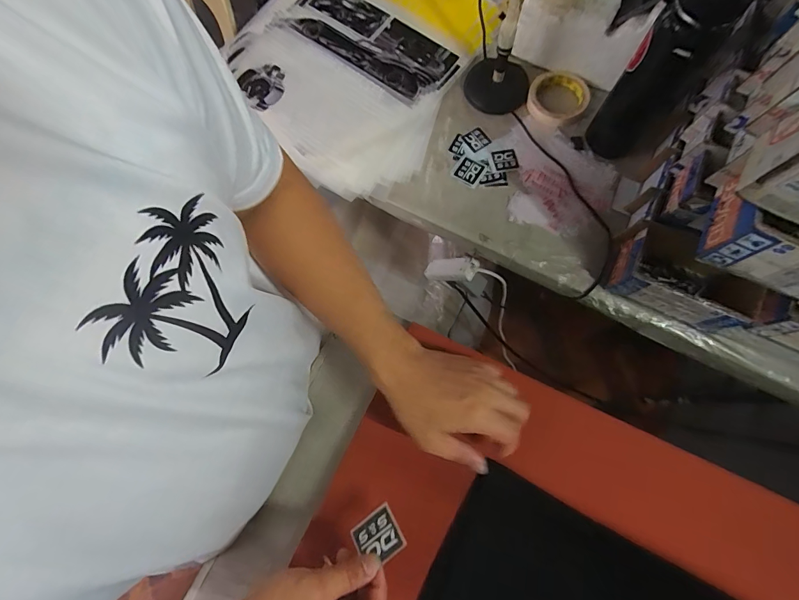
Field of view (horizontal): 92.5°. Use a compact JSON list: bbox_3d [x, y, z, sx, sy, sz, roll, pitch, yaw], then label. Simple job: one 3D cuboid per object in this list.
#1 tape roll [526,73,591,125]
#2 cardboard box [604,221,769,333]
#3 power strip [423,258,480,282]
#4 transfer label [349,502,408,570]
[{"bbox_3d":[0.262,-0.335,0.634,0.095,0.019,0.094,0,75,1],"label":"tape roll"},{"bbox_3d":[0.385,-0.027,0.526,0.169,0.080,0.089,25,77,7],"label":"cardboard box"},{"bbox_3d":[0.093,-0.055,0.711,0.023,0.132,0.037,30,74,-32],"label":"power strip"},{"bbox_3d":[-0.019,0.213,0.343,0.042,0.005,0.041,-37,46,-5],"label":"transfer label"}]

